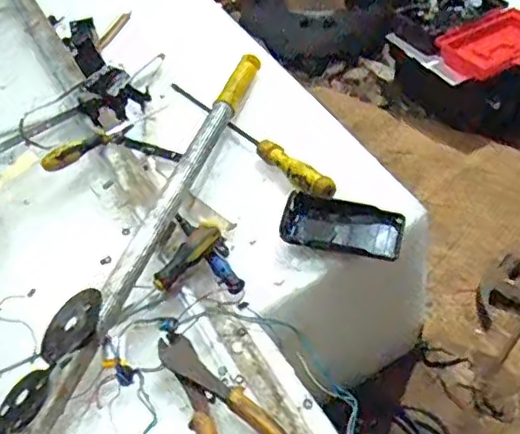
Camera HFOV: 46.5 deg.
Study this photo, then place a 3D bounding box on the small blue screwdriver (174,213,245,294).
[{"bbox_3d":[-0.057,0.033,0.616,0.019,0.014,0.126,-29,52,-21],"label":"small blue screwdriver"}]

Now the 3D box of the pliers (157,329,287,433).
[{"bbox_3d":[-0.031,0.153,0.473,0.059,0.013,0.171,-30,52,-23],"label":"pliers"}]

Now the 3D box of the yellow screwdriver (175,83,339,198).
[{"bbox_3d":[-0.023,-0.103,0.706,0.023,0.020,0.295,-33,53,-24],"label":"yellow screwdriver"}]

